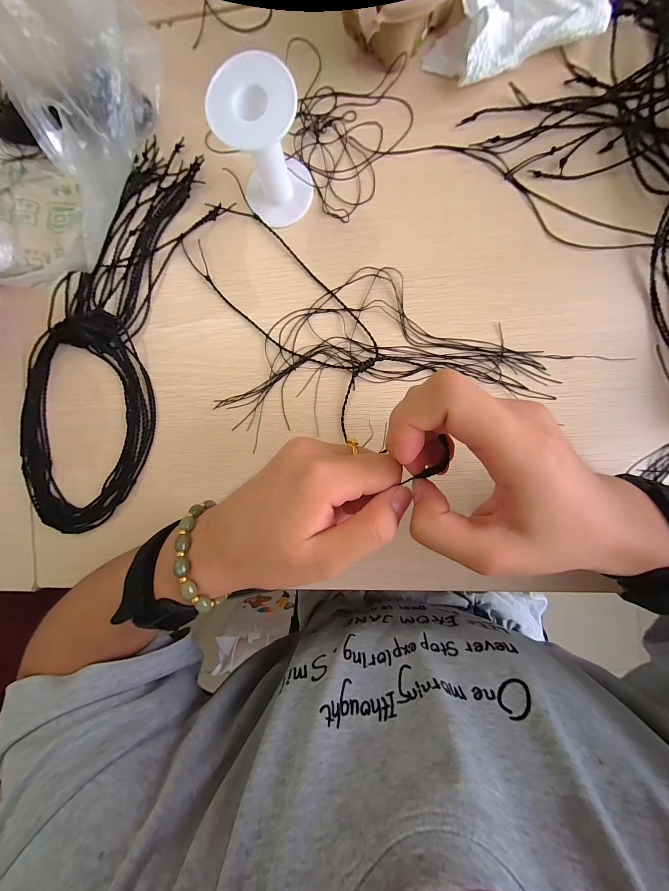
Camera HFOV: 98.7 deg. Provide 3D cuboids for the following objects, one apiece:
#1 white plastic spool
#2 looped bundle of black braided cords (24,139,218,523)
[{"bbox_3d":[-0.048,-0.213,0.209,0.054,0.073,0.048,-17,89,6],"label":"white plastic spool"},{"bbox_3d":[-0.204,-0.095,0.258,0.124,0.011,0.347,19,92,6],"label":"looped bundle of black braided cords"}]

